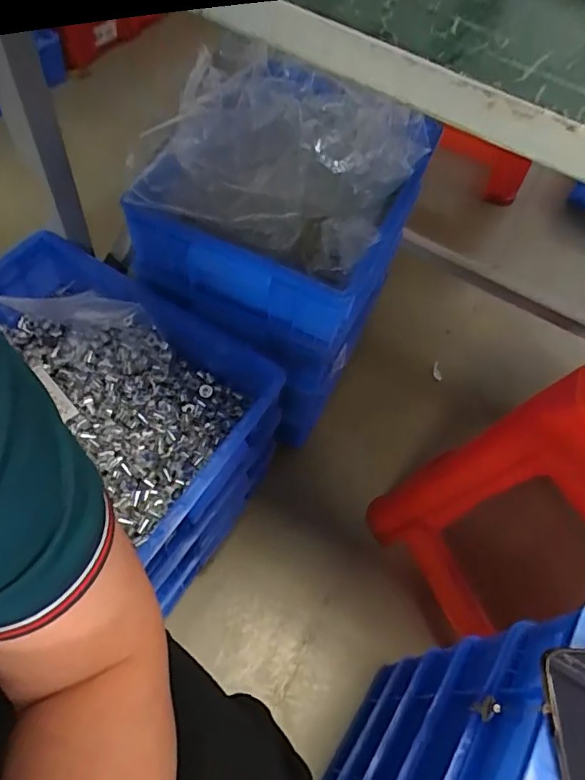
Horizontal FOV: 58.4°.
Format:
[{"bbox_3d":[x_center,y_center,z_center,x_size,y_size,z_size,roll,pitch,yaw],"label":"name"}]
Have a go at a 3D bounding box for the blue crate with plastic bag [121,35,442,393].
[{"bbox_3d":[-0.020,-0.239,0.682,0.306,0.237,0.295,25,60,7],"label":"blue crate with plastic bag"}]

